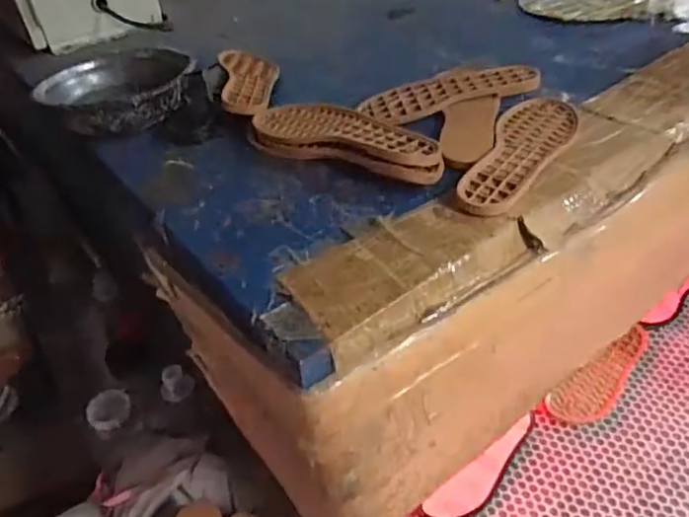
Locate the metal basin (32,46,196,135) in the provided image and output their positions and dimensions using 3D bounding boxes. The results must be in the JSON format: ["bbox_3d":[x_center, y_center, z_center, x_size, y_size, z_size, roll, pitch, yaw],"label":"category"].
[{"bbox_3d":[-0.319,-0.236,0.866,0.196,0.061,0.196,-5,39,4],"label":"metal basin"}]

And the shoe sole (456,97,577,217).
[{"bbox_3d":[0.203,-0.127,0.682,0.084,0.011,0.266,15,44,25],"label":"shoe sole"}]

